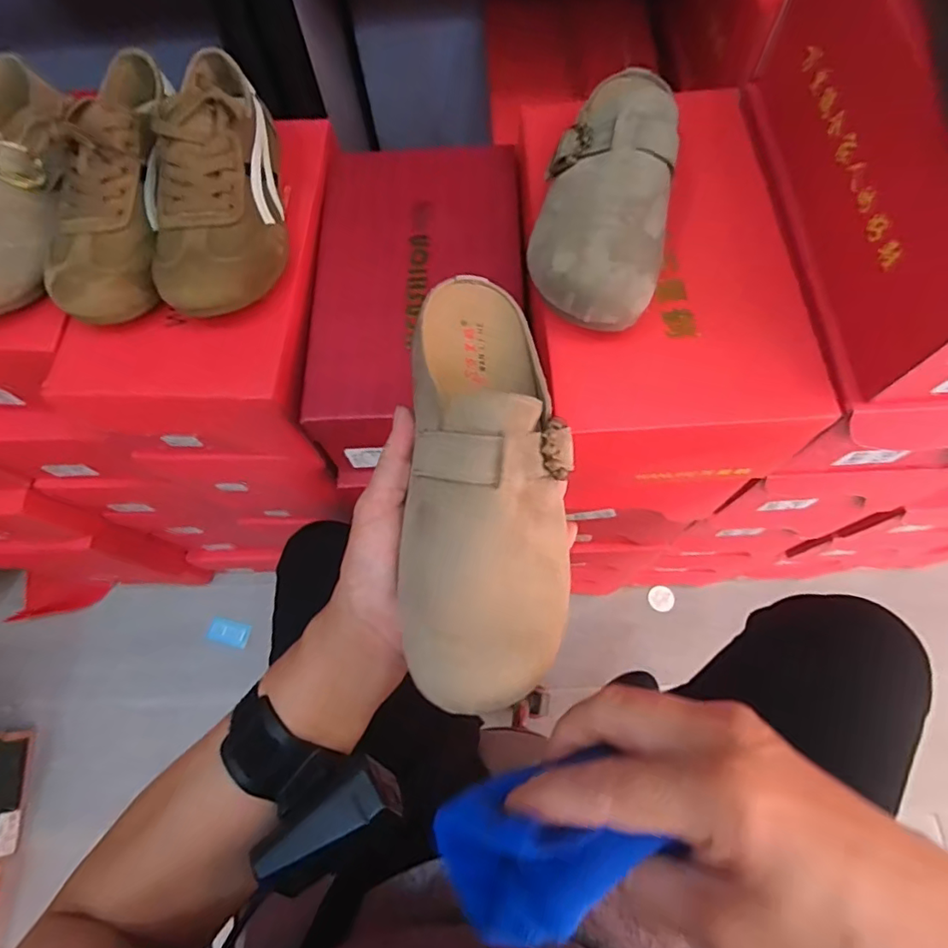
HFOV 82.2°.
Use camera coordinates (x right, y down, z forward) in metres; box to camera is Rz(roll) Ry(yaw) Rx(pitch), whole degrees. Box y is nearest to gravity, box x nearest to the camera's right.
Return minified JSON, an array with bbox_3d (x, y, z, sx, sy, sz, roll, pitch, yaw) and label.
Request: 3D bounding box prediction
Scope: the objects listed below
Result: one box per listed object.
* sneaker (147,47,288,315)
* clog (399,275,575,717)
[{"bbox_3d":[-0.208,-0.239,0.439,0.089,0.097,0.226,-7,69,0],"label":"sneaker"},{"bbox_3d":[0.007,-0.008,0.270,0.078,0.066,0.225,-1,68,2],"label":"clog"}]

